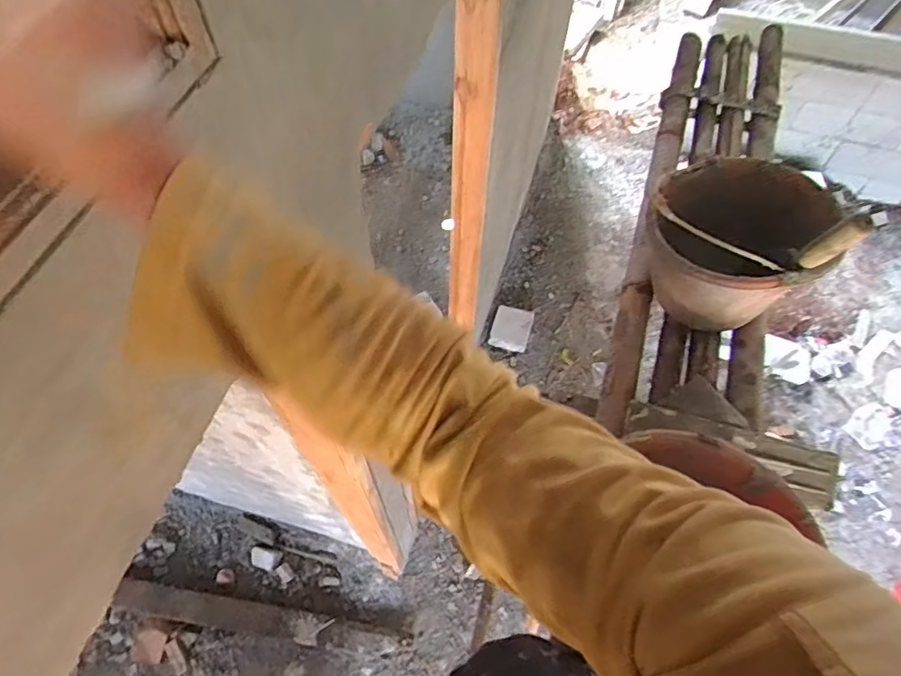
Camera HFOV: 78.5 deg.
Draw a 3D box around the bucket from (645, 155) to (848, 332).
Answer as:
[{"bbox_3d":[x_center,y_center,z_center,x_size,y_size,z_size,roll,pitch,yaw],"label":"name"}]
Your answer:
[{"bbox_3d":[0.438,-0.160,0.902,0.237,0.251,0.245,1,59,-1],"label":"bucket"}]

